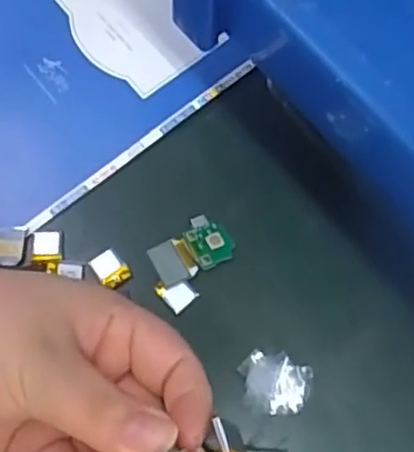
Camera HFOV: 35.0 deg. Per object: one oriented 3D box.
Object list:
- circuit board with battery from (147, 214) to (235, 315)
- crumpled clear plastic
[{"bbox_3d":[-0.007,0.016,0.312,0.043,0.004,0.031,-36,79,-11],"label":"circuit board with battery"},{"bbox_3d":[0.030,0.071,0.300,0.032,0.005,0.027,31,75,6],"label":"crumpled clear plastic"}]

